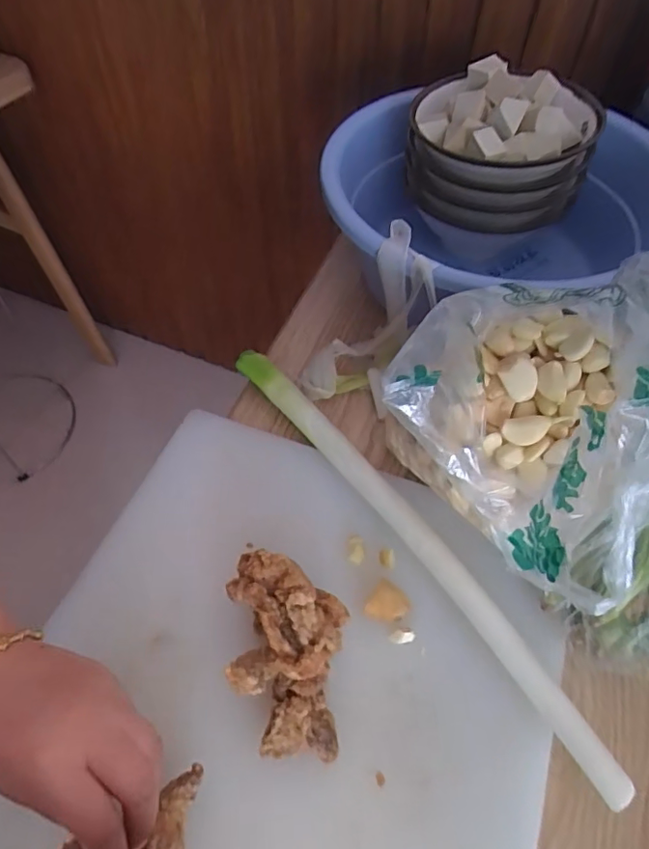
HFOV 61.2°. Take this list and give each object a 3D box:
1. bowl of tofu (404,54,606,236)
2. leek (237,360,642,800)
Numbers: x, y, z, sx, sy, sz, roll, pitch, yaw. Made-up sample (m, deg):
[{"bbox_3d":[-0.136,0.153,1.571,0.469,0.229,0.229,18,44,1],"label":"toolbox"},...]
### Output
[{"bbox_3d":[0.181,-0.286,0.572,0.173,0.106,0.163,0,55,0],"label":"bowl of tofu"},{"bbox_3d":[0.057,0.078,0.433,0.033,0.021,0.430,-31,60,-20],"label":"leek"}]

